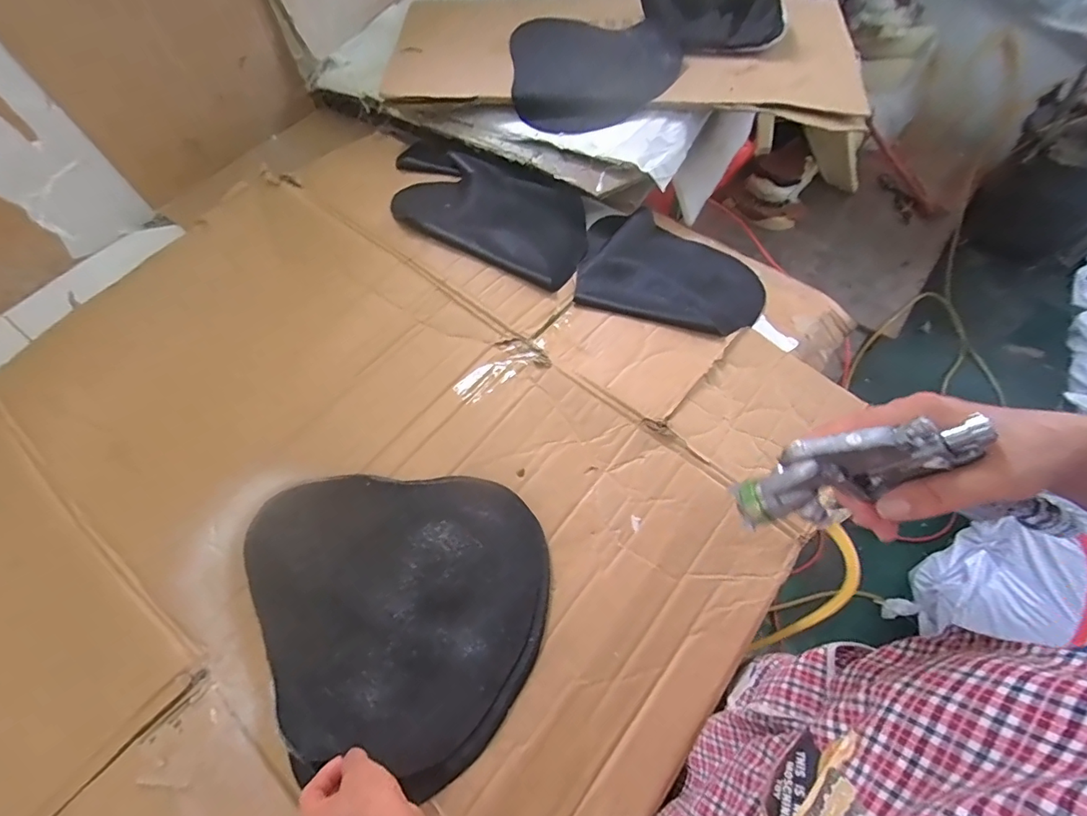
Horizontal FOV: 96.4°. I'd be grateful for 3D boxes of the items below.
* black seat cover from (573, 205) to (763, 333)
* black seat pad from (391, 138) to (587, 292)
[{"bbox_3d":[0.202,-0.219,0.790,0.306,0.068,0.238,19,63,13],"label":"black seat cover"},{"bbox_3d":[-0.103,-0.354,0.853,0.398,0.031,0.215,28,68,13],"label":"black seat pad"}]

